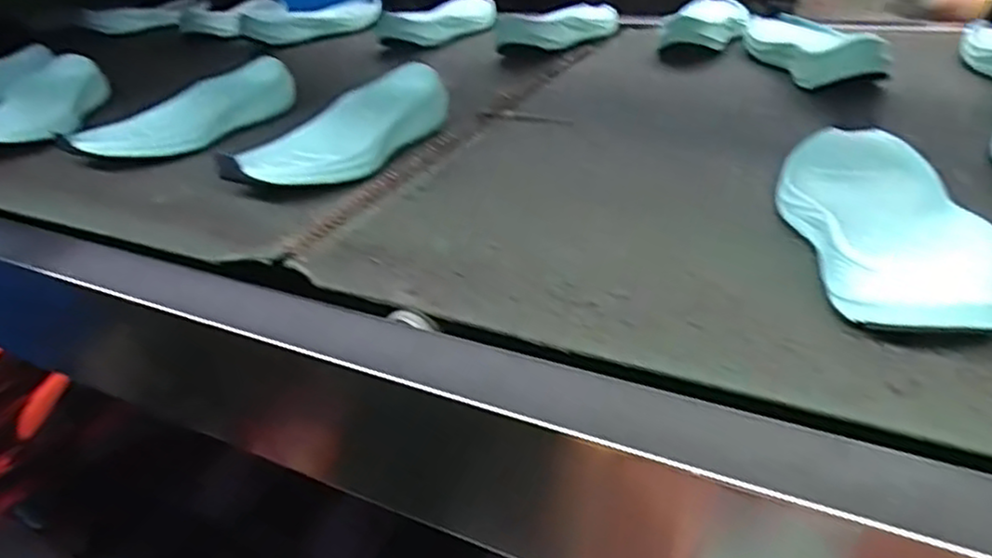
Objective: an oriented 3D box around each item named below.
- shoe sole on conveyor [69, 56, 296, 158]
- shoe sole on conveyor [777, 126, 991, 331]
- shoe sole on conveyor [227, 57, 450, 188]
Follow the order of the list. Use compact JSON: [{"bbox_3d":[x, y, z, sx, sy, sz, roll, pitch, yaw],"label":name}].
[{"bbox_3d":[-0.285,-0.151,0.673,0.082,0.042,0.219,15,39,32],"label":"shoe sole on conveyor"},{"bbox_3d":[0.212,-0.037,0.404,0.082,0.035,0.217,1,33,13],"label":"shoe sole on conveyor"},{"bbox_3d":[-0.119,-0.118,0.583,0.071,0.048,0.201,15,39,32],"label":"shoe sole on conveyor"}]

